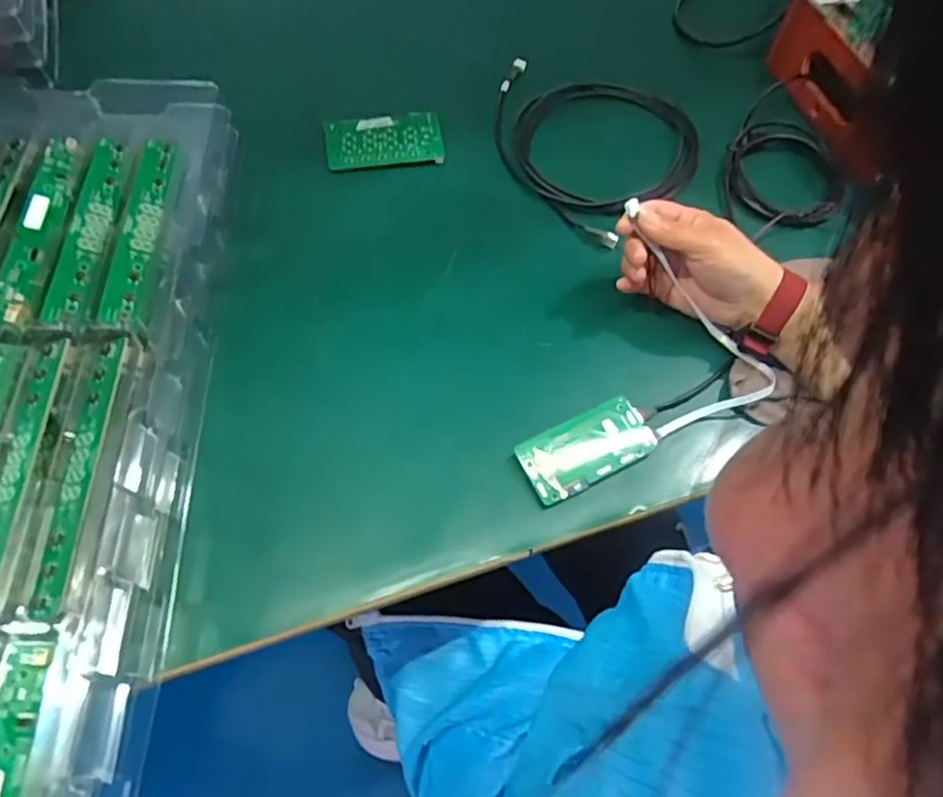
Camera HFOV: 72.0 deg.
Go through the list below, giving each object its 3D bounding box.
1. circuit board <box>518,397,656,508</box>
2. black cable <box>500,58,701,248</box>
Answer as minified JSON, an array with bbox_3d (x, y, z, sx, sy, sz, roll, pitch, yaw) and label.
[{"bbox_3d":[0.085,0.035,0.472,0.098,0.008,0.049,-25,75,-14],"label":"circuit board"},{"bbox_3d":[0.107,-0.260,0.631,0.217,0.021,0.188,41,67,17],"label":"black cable"}]

